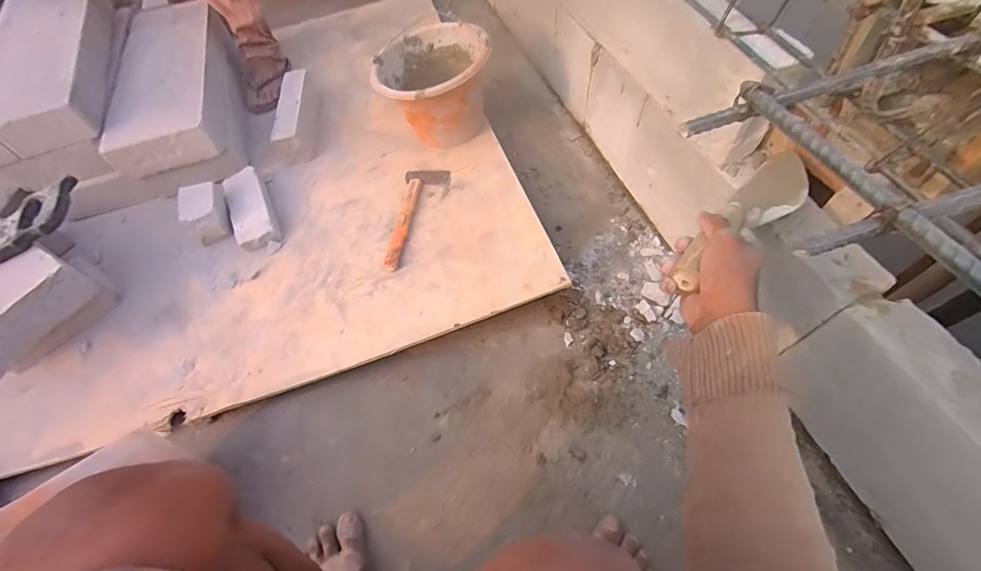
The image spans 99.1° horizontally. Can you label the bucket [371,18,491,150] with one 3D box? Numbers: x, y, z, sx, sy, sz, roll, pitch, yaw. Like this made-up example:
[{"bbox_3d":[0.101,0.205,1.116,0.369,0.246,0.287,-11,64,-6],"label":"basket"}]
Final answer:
[{"bbox_3d":[-0.114,-0.414,0.905,0.231,0.191,0.225,-2,59,3],"label":"bucket"}]

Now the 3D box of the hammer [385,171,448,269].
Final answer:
[{"bbox_3d":[-0.141,-0.136,0.832,0.088,0.034,0.251,2,59,6],"label":"hammer"}]

